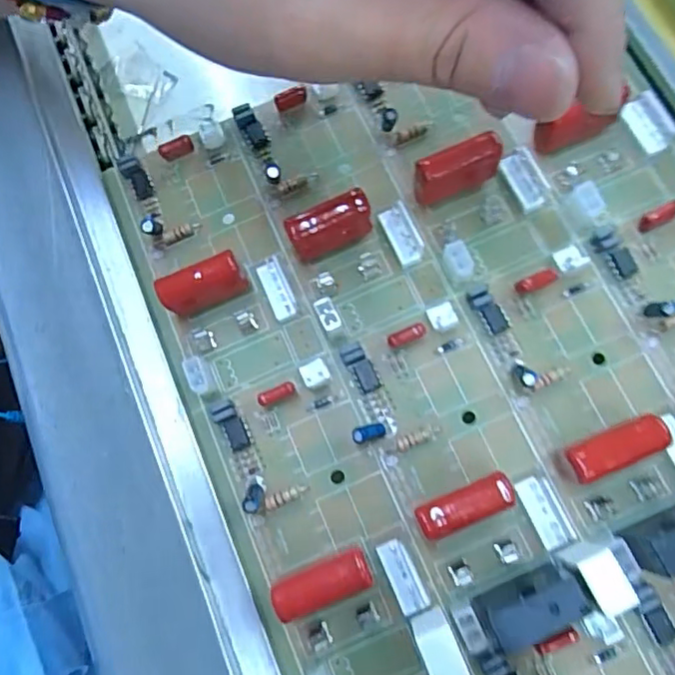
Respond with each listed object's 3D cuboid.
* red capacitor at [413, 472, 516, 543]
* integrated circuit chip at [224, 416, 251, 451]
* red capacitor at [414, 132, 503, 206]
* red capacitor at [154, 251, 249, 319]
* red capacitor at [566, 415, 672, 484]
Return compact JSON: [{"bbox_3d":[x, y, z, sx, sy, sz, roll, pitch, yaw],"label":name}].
[{"bbox_3d":[0.035,0.048,0.161,0.026,0.018,0.009,-24,75,-1],"label":"red capacitor"},{"bbox_3d":[-0.031,0.030,0.178,0.006,0.004,0.010,-23,75,-1],"label":"integrated circuit chip"},{"bbox_3d":[0.038,-0.053,0.185,0.029,0.020,0.009,-25,75,-1],"label":"red capacitor"},{"bbox_3d":[-0.043,-0.016,0.183,0.026,0.018,0.008,-23,75,-1],"label":"red capacitor"},{"bbox_3d":[0.076,0.032,0.162,0.027,0.019,0.010,-23,75,-1],"label":"red capacitor"}]

